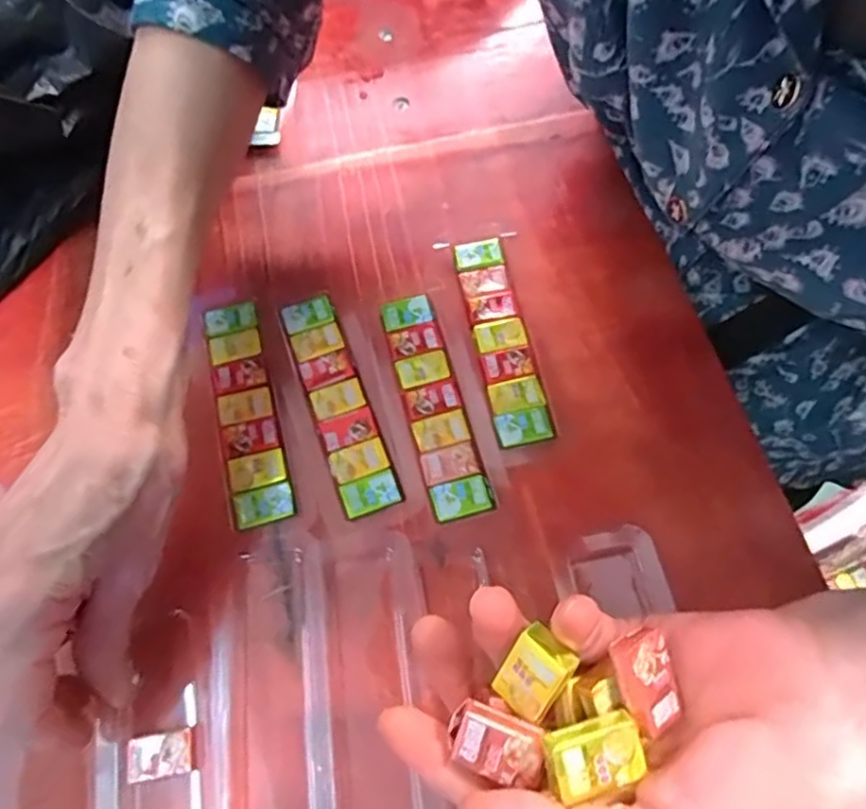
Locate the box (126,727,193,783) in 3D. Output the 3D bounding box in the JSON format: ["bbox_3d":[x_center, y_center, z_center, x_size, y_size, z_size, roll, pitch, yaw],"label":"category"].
[{"bbox_3d":[-0.107,0.137,0.247,0.025,0.004,0.016,-10,66,-5],"label":"box"}]

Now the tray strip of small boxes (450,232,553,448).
[{"bbox_3d":[0.034,-0.034,0.324,0.026,0.008,0.118,-10,66,-5],"label":"tray strip of small boxes"}]

